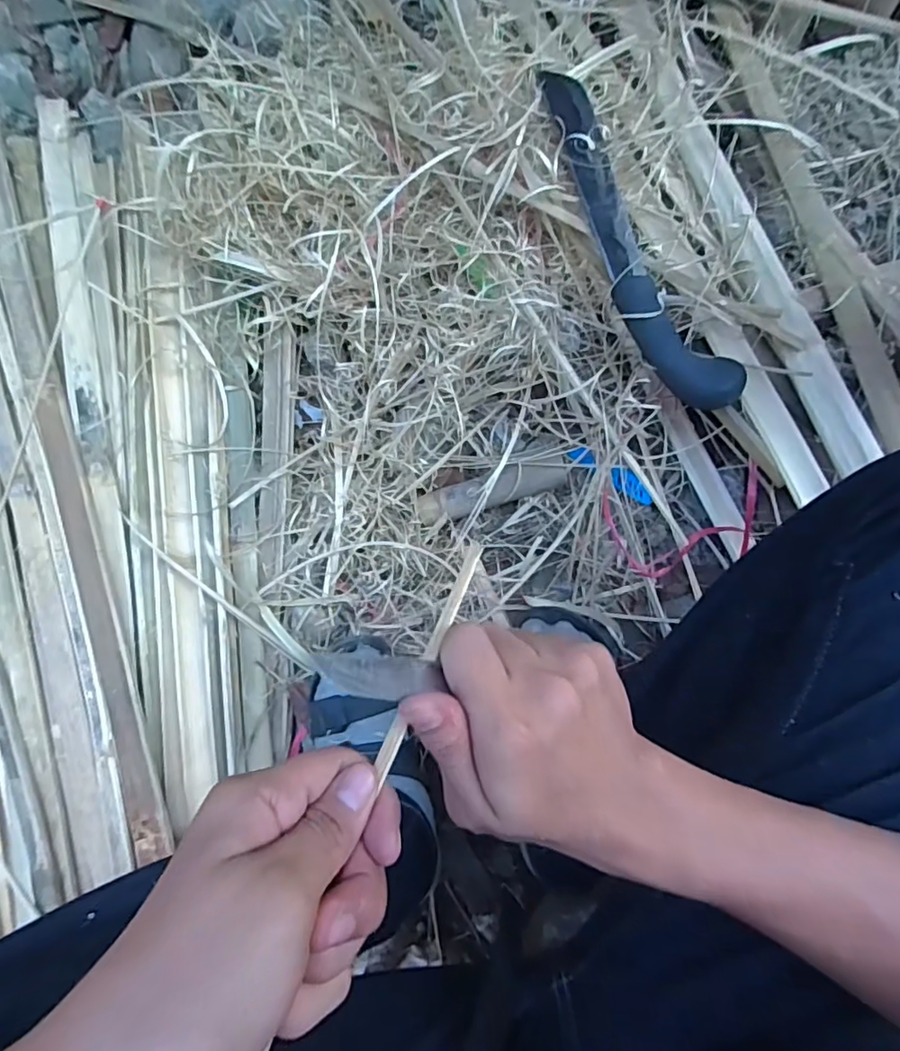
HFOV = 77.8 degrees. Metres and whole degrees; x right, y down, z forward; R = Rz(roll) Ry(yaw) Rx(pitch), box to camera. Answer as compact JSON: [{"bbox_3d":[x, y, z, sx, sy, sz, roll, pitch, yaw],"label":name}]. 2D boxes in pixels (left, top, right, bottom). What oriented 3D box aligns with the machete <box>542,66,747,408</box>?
[{"bbox_3d":[0.157,-0.283,0.520,0.072,0.047,0.399,-20,81,1],"label":"machete"}]

